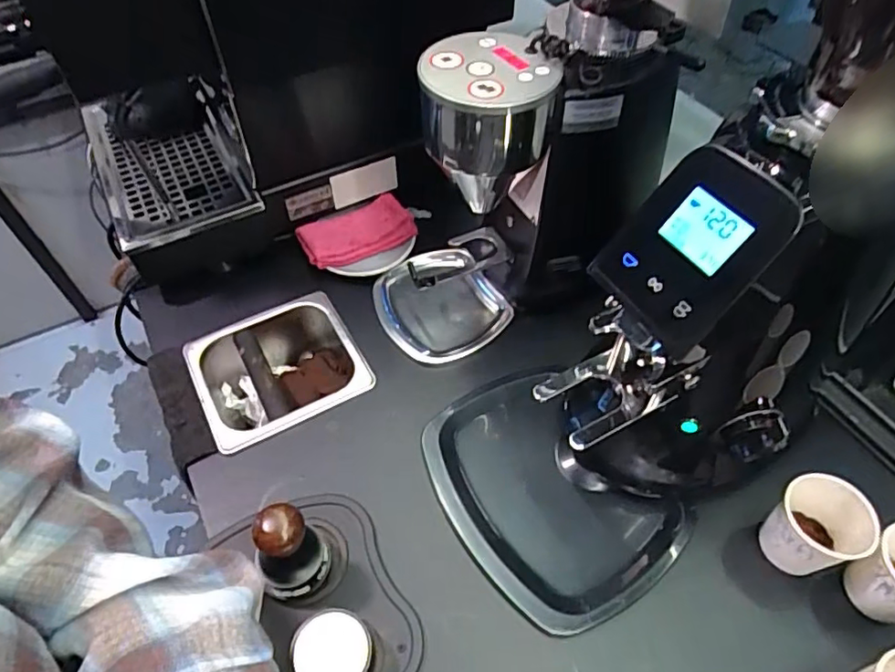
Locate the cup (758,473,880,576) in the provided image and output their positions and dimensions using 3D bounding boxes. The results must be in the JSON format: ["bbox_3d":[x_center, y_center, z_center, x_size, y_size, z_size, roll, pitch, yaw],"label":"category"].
[{"bbox_3d":[0.307,0.165,0.496,0.063,0.083,0.065,-1,53,1],"label":"cup"}]

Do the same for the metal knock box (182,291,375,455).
[{"bbox_3d":[-0.191,0.055,0.691,0.177,0.089,0.162,-25,57,-16],"label":"metal knock box"}]

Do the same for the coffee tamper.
[{"bbox_3d":[-0.128,0.177,0.483,0.046,0.097,0.048,-1,53,1],"label":"coffee tamper"}]

